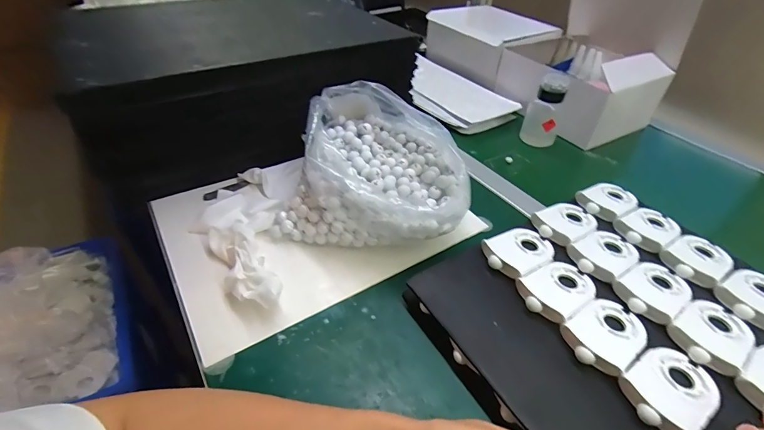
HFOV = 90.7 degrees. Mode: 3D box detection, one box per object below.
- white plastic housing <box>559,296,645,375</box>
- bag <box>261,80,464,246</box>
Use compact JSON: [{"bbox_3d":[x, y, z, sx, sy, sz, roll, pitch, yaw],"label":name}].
[{"bbox_3d":[0.212,0.110,0.355,0.088,0.010,0.057,-22,47,-26],"label":"white plastic housing"},{"bbox_3d":[-0.001,-0.062,0.499,0.221,0.126,0.210,10,42,8],"label":"bag"}]

